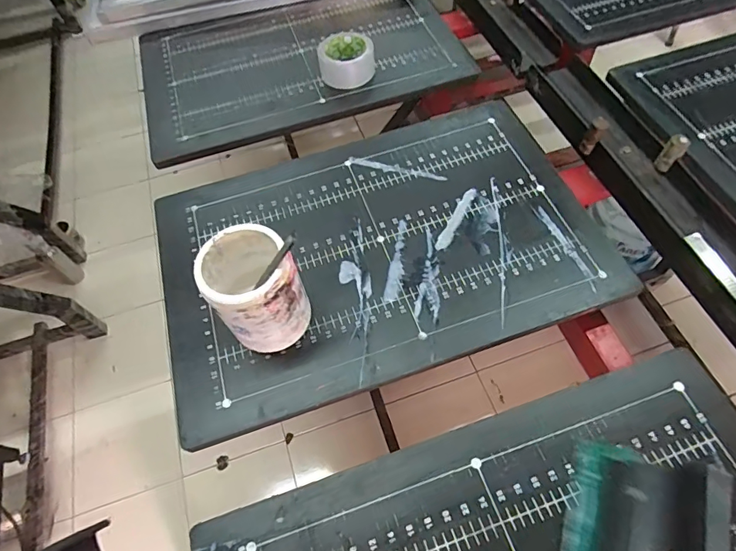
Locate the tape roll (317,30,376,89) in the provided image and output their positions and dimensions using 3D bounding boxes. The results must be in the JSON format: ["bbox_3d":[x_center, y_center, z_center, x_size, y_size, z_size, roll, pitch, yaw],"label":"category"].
[{"bbox_3d":[-0.039,-0.388,0.817,0.100,0.063,0.094,-7,59,-1],"label":"tape roll"}]

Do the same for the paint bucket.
[{"bbox_3d":[-0.130,0.018,0.532,0.096,0.141,0.111,-35,64,-16],"label":"paint bucket"}]

